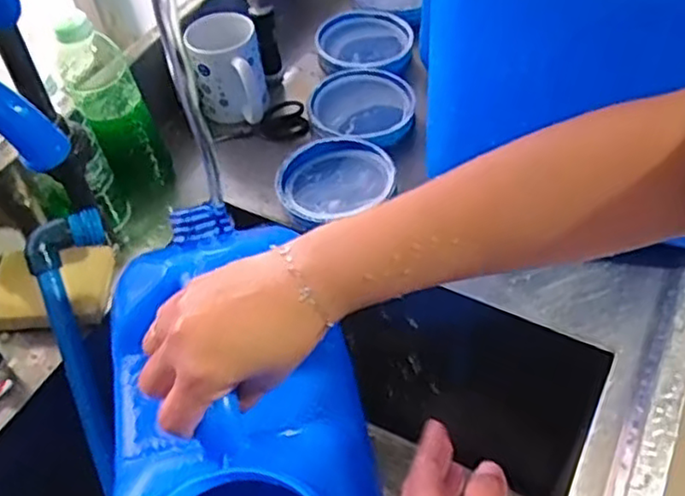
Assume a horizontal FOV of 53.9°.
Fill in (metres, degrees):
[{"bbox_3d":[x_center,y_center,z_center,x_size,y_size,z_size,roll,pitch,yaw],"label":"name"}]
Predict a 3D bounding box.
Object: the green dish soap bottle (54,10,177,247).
[{"bbox_3d":[-0.218,-0.096,0.674,0.078,0.245,0.086,-17,50,-10],"label":"green dish soap bottle"}]

